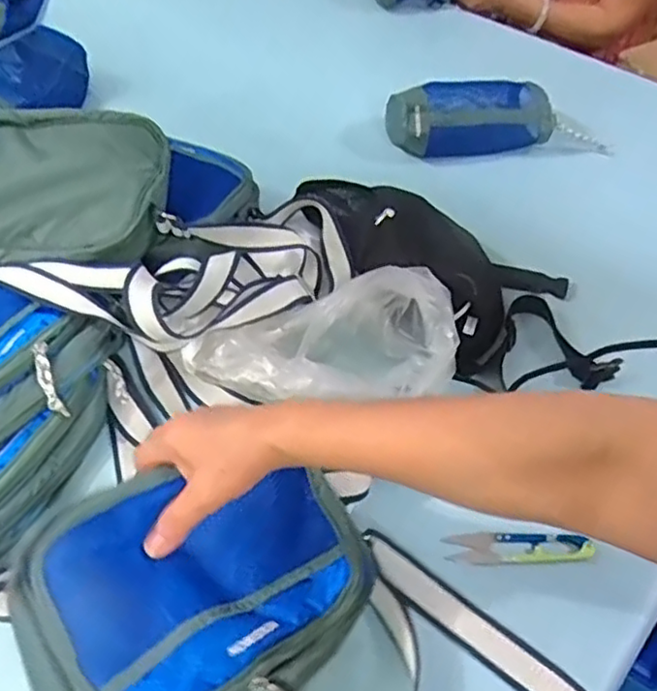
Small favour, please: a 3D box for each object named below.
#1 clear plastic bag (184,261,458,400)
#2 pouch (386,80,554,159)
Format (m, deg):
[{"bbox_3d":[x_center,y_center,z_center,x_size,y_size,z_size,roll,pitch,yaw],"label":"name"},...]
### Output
[{"bbox_3d":[-0.010,-0.008,0.601,0.248,0.094,0.151,11,52,7],"label":"clear plastic bag"},{"bbox_3d":[0.185,-0.309,0.893,0.220,0.094,0.094,-11,53,-10],"label":"pouch"}]

